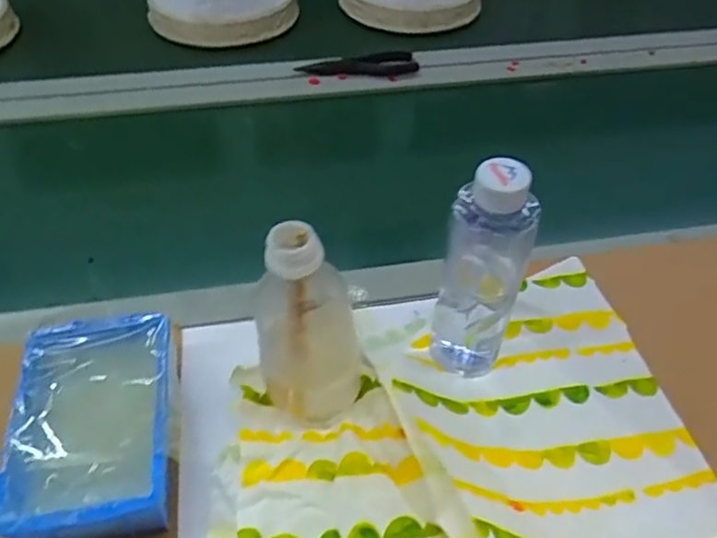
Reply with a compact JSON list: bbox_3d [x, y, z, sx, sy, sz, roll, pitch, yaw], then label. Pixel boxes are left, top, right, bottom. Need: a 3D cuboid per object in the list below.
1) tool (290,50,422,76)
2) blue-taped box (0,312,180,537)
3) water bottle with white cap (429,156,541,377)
[{"bbox_3d":[-0.001,-0.265,0.778,0.151,0.011,0.049,-6,47,-7],"label":"tool"},{"bbox_3d":[-0.168,0.106,0.396,0.100,0.060,0.148,-7,47,-8],"label":"blue-taped box"},{"bbox_3d":[0.086,0.001,0.418,0.055,0.174,0.051,4,46,3],"label":"water bottle with white cap"}]

